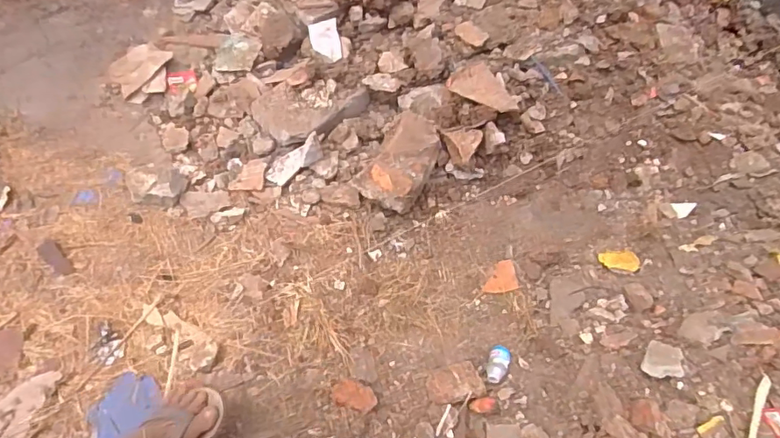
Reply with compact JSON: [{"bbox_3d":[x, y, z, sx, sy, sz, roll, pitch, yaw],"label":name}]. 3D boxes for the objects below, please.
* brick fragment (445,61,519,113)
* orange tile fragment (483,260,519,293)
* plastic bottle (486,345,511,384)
[{"bbox_3d":[0.235,-0.327,1.353,0.119,0.035,0.168,-29,62,-18],"label":"brick fragment"},{"bbox_3d":[0.253,0.136,1.225,0.079,0.015,0.076,-5,57,-5],"label":"orange tile fragment"},{"bbox_3d":[0.220,0.298,1.076,0.041,0.033,0.084,17,58,10],"label":"plastic bottle"}]

